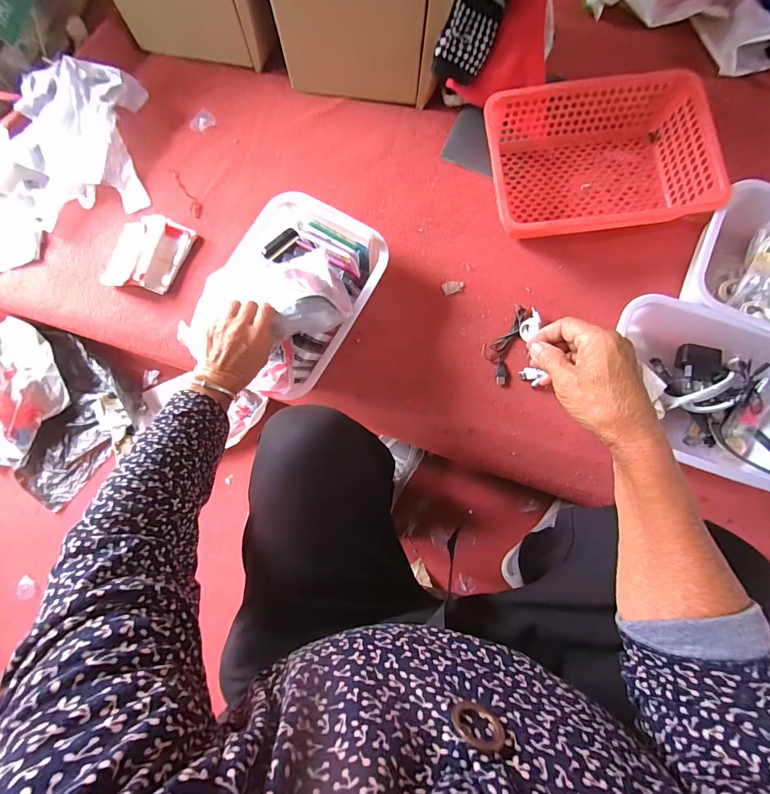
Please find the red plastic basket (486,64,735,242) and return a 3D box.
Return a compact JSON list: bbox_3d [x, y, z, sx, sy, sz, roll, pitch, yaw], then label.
[{"bbox_3d":[0.328,-0.373,0.582,0.329,0.080,0.224,-4,82,2],"label":"red plastic basket"}]

